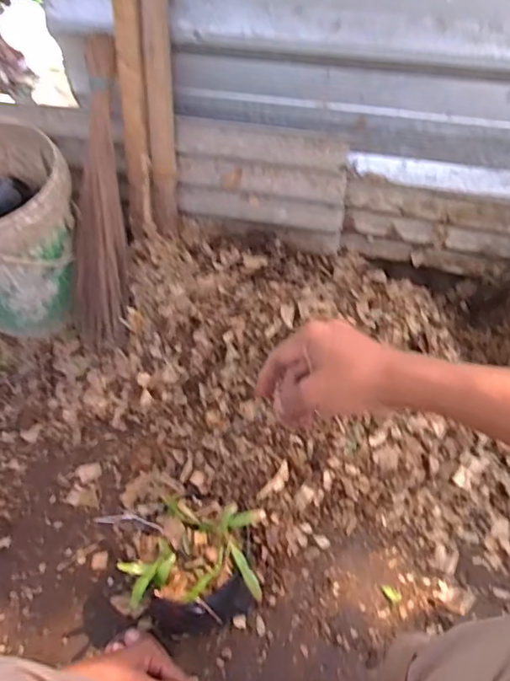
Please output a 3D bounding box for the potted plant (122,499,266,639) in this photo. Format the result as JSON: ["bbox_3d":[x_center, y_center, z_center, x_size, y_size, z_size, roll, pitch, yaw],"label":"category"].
[{"bbox_3d":[-0.083,0.320,0.761,0.175,0.144,0.142,5,46,0],"label":"potted plant"}]

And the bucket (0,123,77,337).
[{"bbox_3d":[-0.507,-0.195,1.075,0.275,0.331,0.289,3,46,-3],"label":"bucket"}]

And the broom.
[{"bbox_3d":[-0.298,-0.265,1.057,0.124,0.572,0.113,4,15,-1],"label":"broom"}]

